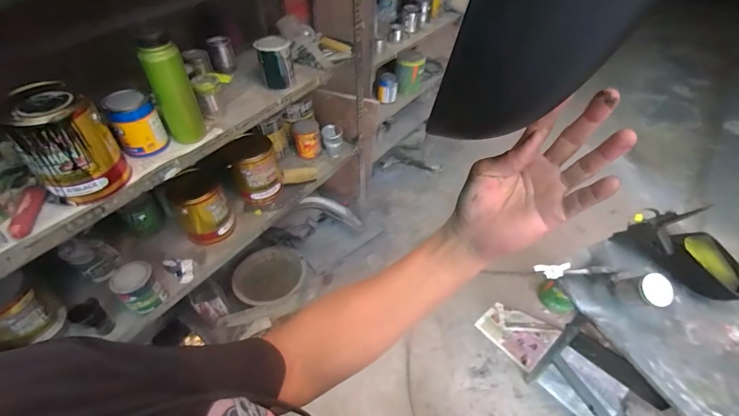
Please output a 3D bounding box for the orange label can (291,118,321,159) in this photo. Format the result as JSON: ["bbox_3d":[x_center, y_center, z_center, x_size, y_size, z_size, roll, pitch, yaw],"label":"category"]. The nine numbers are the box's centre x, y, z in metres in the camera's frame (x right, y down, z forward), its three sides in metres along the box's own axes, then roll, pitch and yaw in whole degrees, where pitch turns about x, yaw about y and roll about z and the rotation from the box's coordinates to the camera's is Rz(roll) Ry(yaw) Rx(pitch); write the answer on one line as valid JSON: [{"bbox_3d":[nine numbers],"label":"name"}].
[{"bbox_3d":[-0.257,-0.289,1.528,0.106,0.128,0.098,0,45,0],"label":"orange label can"}]

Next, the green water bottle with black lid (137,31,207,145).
[{"bbox_3d":[-0.479,-0.282,0.899,0.091,0.262,0.073,-21,49,-20],"label":"green water bottle with black lid"}]

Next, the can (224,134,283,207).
[{"bbox_3d":[-0.407,-0.148,1.342,0.174,0.205,0.174,0,45,0],"label":"can"}]

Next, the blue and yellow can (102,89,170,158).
[{"bbox_3d":[-0.557,-0.204,0.890,0.091,0.132,0.090,-10,46,-11],"label":"blue and yellow can"}]

